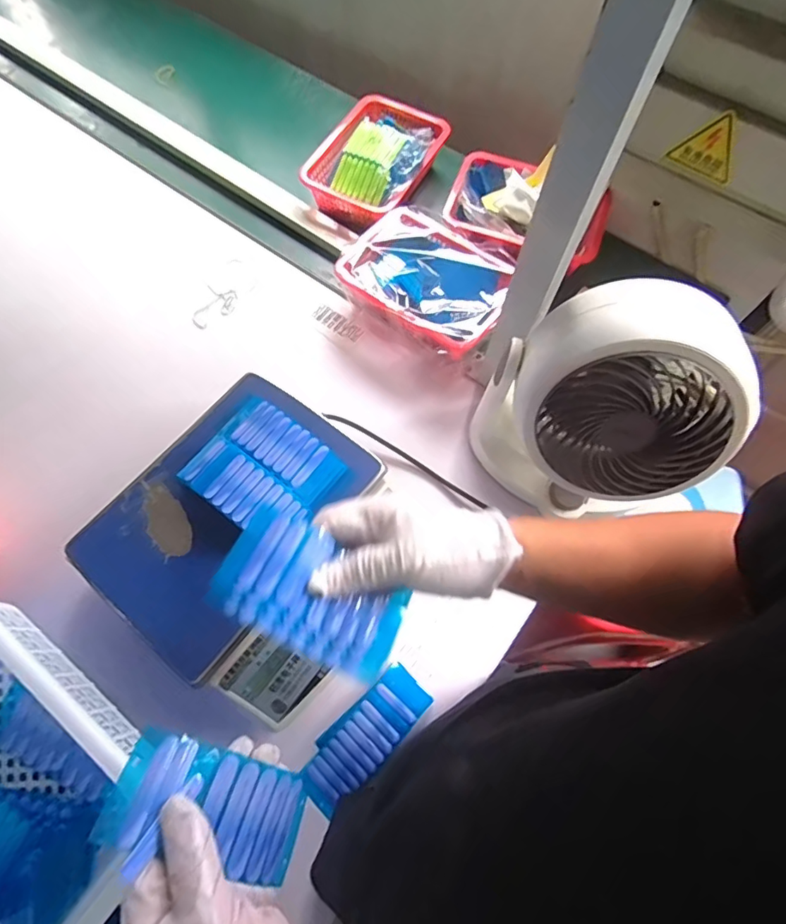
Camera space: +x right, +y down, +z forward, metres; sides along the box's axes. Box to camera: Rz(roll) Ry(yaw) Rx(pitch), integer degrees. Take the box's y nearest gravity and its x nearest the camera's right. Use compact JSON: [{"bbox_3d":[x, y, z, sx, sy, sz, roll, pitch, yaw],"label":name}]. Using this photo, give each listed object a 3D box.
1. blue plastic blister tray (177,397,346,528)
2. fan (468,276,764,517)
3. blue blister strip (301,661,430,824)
[{"bbox_3d":[-0.111,-0.013,0.534,0.120,0.024,0.058,35,71,11],"label":"blue plastic blister tray"},{"bbox_3d":[0.205,-0.046,0.541,0.201,0.257,0.150,6,68,1],"label":"fan"},{"bbox_3d":[-0.030,0.287,0.552,0.152,0.018,0.059,-42,75,-17],"label":"blue blister strip"}]

